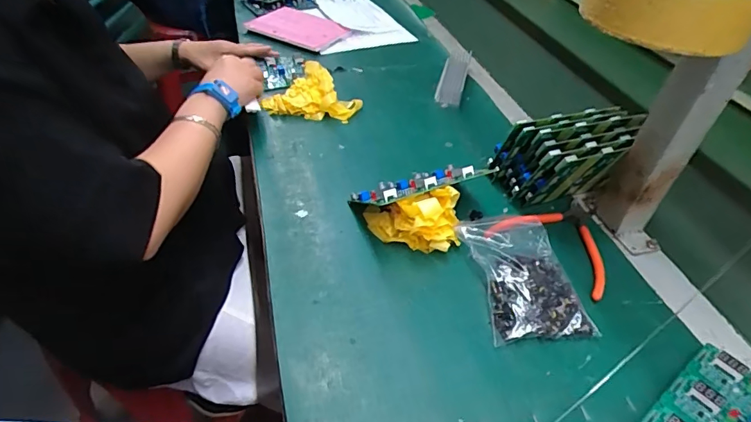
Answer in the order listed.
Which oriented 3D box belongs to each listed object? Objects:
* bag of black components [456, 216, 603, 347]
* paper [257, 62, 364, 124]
[{"bbox_3d":[0.150,0.060,0.471,0.098,0.029,0.152,-9,49,-5],"label":"bag of black components"},{"bbox_3d":[-0.098,-0.181,0.694,0.139,0.054,0.073,6,50,8],"label":"paper"}]

